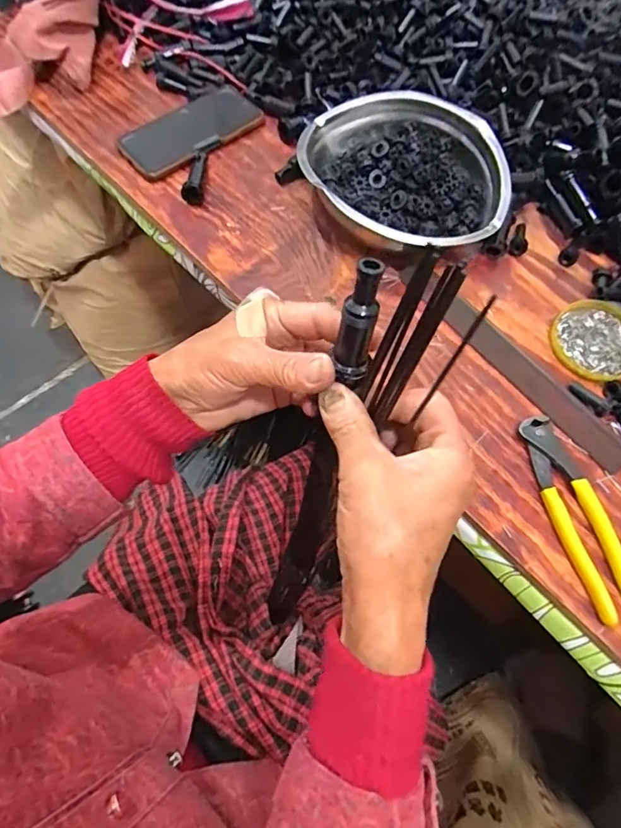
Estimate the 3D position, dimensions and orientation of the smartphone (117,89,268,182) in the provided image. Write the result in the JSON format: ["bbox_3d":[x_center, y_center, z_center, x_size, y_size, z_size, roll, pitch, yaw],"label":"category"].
[{"bbox_3d":[-0.135,-0.328,0.577,0.162,0.011,0.075,-39,73,-17],"label":"smartphone"}]

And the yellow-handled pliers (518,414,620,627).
[{"bbox_3d":[0.213,0.079,0.400,0.039,0.013,0.162,-14,67,-8],"label":"yellow-handled pliers"}]

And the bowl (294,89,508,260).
[{"bbox_3d":[0.092,-0.238,0.515,0.189,0.064,0.193,1,66,-1],"label":"bowl"}]

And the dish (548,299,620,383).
[{"bbox_3d":[0.272,-0.070,0.472,0.087,0.006,0.081,1,66,-1],"label":"dish"}]

